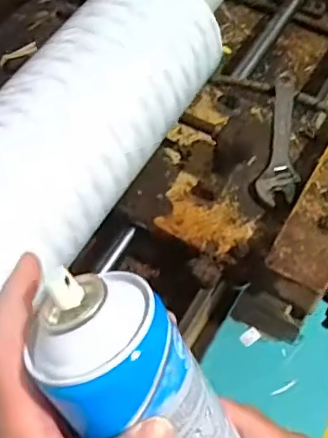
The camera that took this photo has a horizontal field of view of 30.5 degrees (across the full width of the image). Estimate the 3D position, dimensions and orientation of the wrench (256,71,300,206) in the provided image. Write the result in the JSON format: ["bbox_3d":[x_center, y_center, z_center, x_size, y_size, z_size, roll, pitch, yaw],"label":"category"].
[{"bbox_3d":[0.161,-0.109,0.809,0.049,0.027,0.210,10,59,6],"label":"wrench"}]

